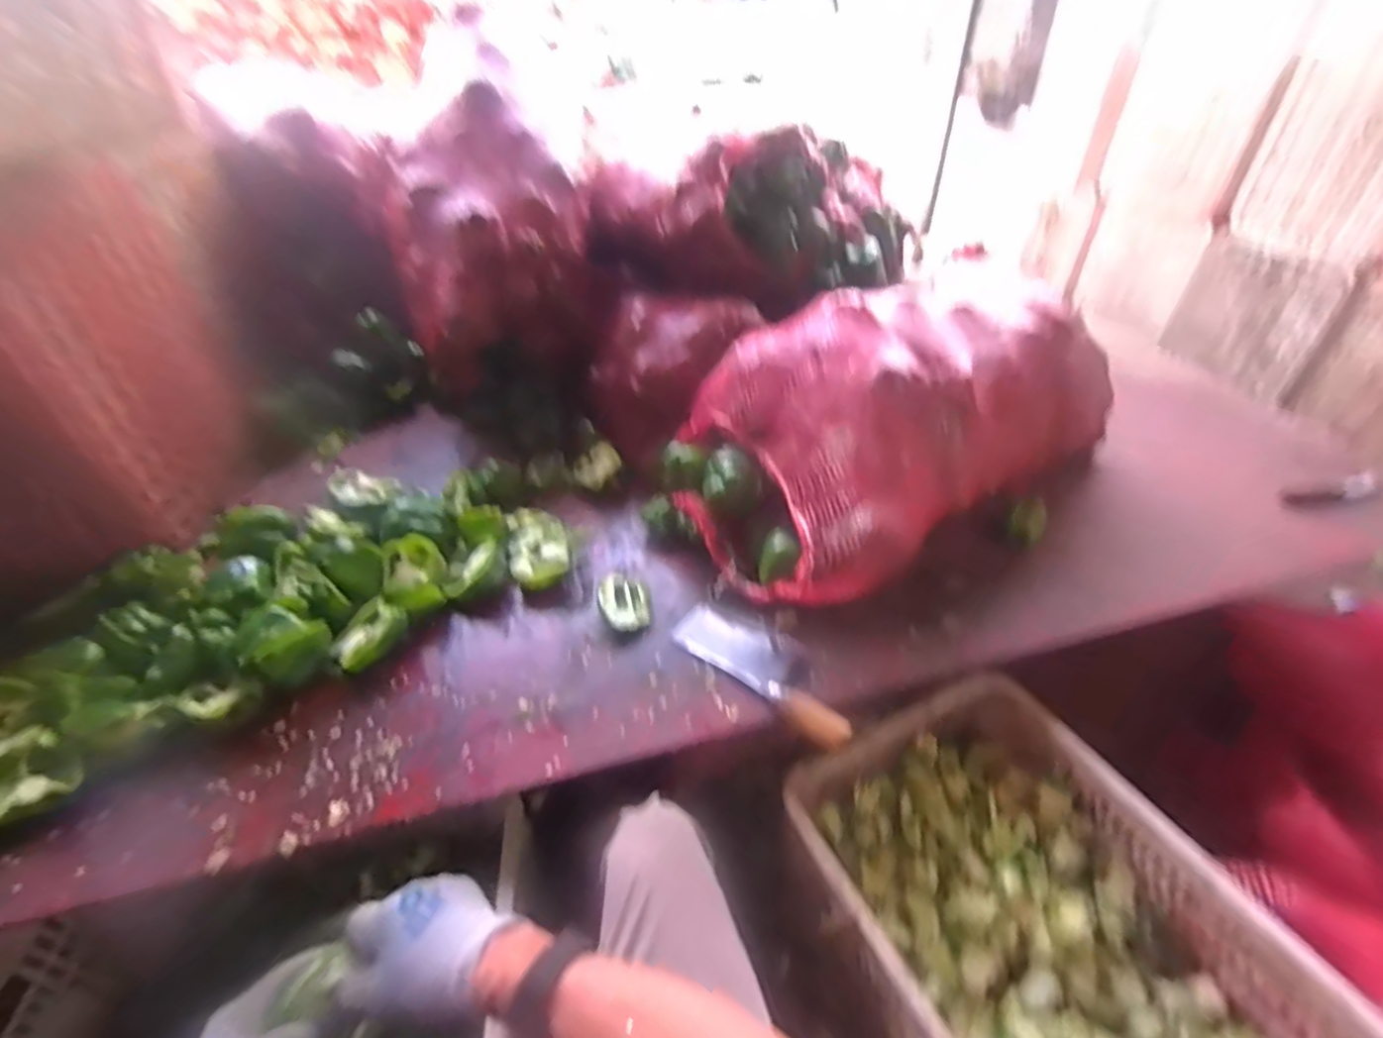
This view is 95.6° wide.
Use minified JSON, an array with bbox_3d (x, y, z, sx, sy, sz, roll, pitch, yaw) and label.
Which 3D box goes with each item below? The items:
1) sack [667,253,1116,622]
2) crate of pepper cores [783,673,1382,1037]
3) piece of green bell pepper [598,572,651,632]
[{"bbox_3d":[0.318,-0.143,0.923,0.666,0.272,0.392,-20,44,-21],"label":"sack"},{"bbox_3d":[0.379,0.474,0.674,0.367,0.198,0.517,-20,44,-21],"label":"crate of pepper cores"},{"bbox_3d":[-0.091,0.113,0.840,0.068,0.031,0.090,-7,41,-7],"label":"piece of green bell pepper"}]

